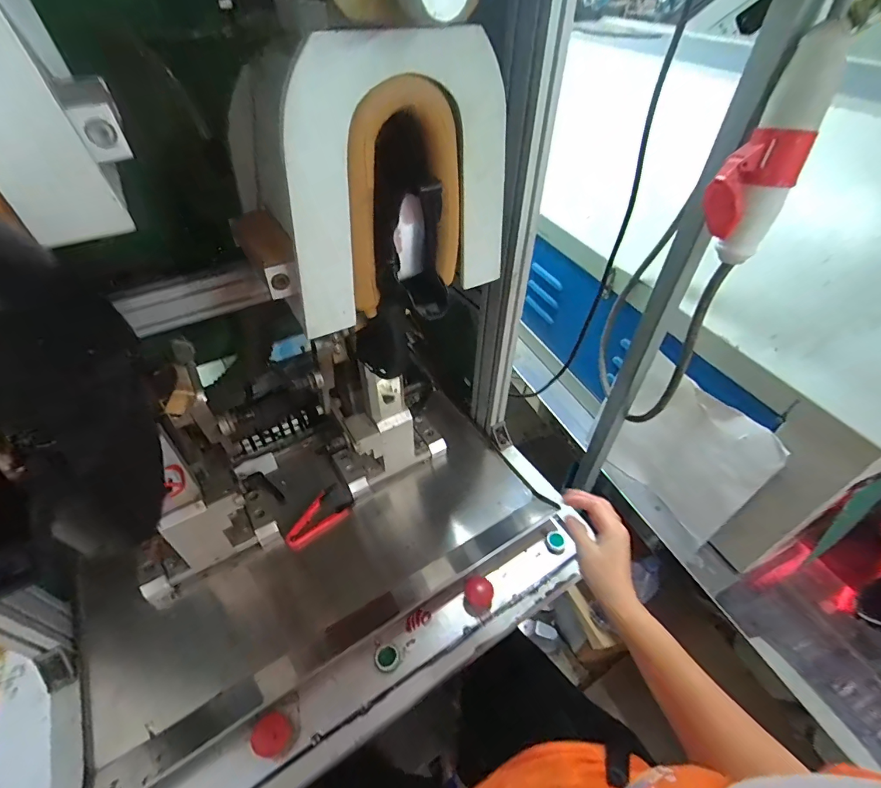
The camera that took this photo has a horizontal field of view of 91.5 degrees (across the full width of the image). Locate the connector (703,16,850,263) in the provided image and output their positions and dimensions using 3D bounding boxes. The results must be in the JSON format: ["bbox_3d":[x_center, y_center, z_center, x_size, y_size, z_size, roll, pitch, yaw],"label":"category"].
[{"bbox_3d":[0.289,-0.214,0.378,0.064,0.186,0.067,25,27,21],"label":"connector"}]

